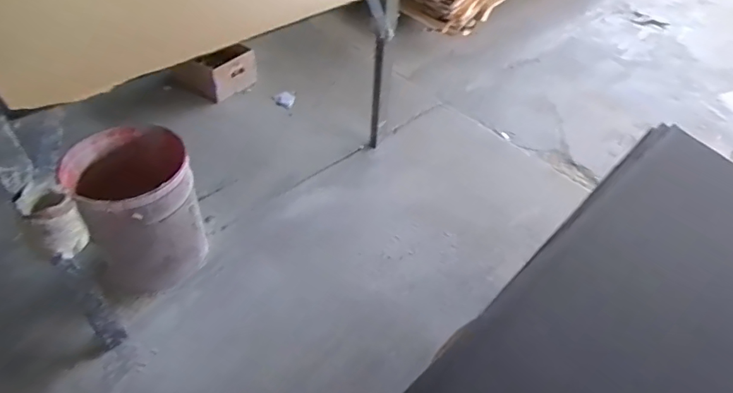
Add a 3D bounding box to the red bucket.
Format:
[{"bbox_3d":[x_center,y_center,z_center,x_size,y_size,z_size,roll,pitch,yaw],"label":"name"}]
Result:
[{"bbox_3d":[-0.650,0.041,1.355,0.294,0.389,0.351,-22,52,-25],"label":"red bucket"}]

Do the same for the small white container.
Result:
[{"bbox_3d":[-0.628,0.058,0.963,0.082,0.115,0.084,-31,57,-31],"label":"small white container"}]

